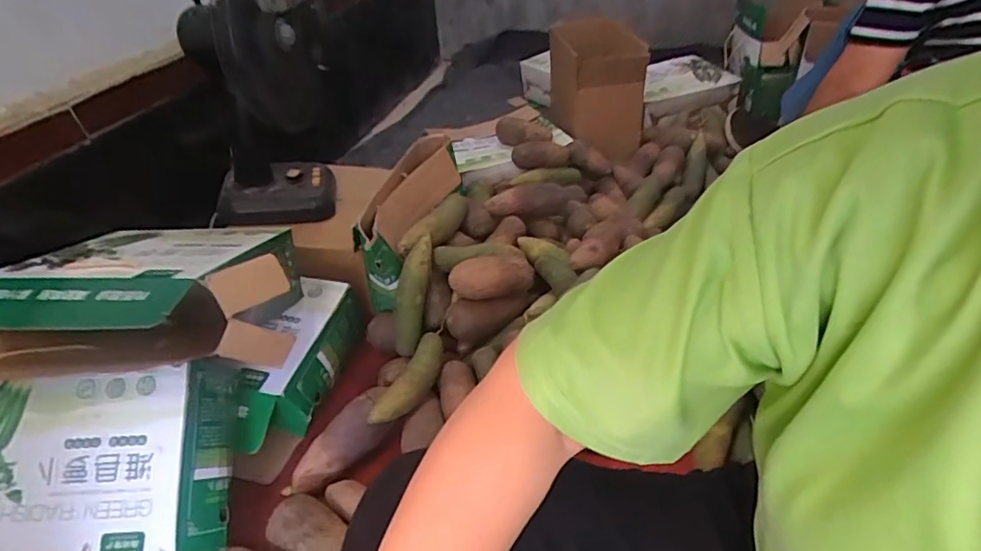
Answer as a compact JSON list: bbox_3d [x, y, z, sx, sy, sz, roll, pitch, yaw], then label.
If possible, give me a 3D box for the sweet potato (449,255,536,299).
[{"bbox_3d":[-0.002,0.003,0.987,0.151,0.069,0.072,-7,36,-22],"label":"sweet potato"}]

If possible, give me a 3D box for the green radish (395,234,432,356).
[{"bbox_3d":[-0.144,0.034,0.976,0.046,0.222,0.052,9,0,19],"label":"green radish"}]

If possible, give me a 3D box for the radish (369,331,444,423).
[{"bbox_3d":[-0.130,0.174,0.904,0.055,0.047,0.195,13,42,22],"label":"radish"}]

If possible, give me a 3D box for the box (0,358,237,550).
[{"bbox_3d":[-0.565,0.305,0.738,0.383,0.103,0.333,-5,77,2],"label":"box"}]

